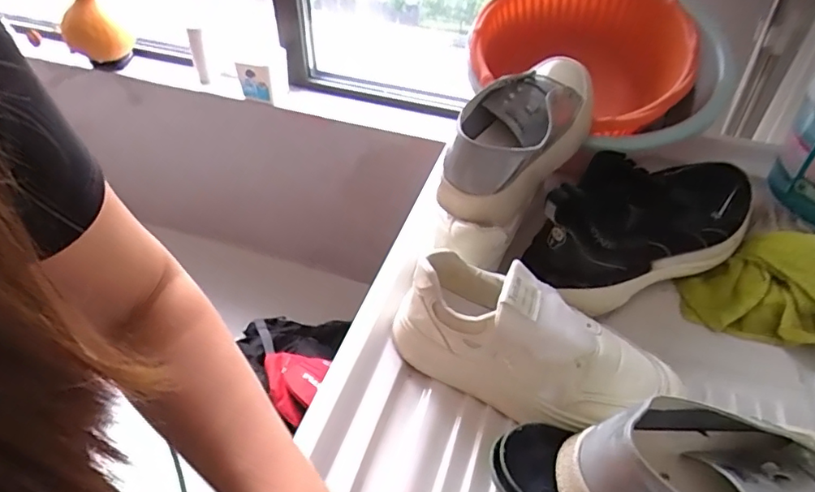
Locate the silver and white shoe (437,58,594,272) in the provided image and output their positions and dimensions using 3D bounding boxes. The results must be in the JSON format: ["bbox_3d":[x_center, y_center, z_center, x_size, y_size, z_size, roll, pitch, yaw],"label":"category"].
[{"bbox_3d":[0.112,-0.112,0.566,0.103,0.115,0.266,25,64,22],"label":"silver and white shoe"}]

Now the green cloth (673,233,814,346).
[{"bbox_3d":[0.411,0.035,0.573,0.206,0.085,0.123,14,46,12],"label":"green cloth"}]

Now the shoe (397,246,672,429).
[{"bbox_3d":[0.103,0.080,0.477,0.237,0.111,0.087,21,48,18],"label":"shoe"}]

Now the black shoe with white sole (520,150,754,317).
[{"bbox_3d":[0.265,-0.039,0.594,0.297,0.108,0.120,-18,48,-19],"label":"black shoe with white sole"}]

